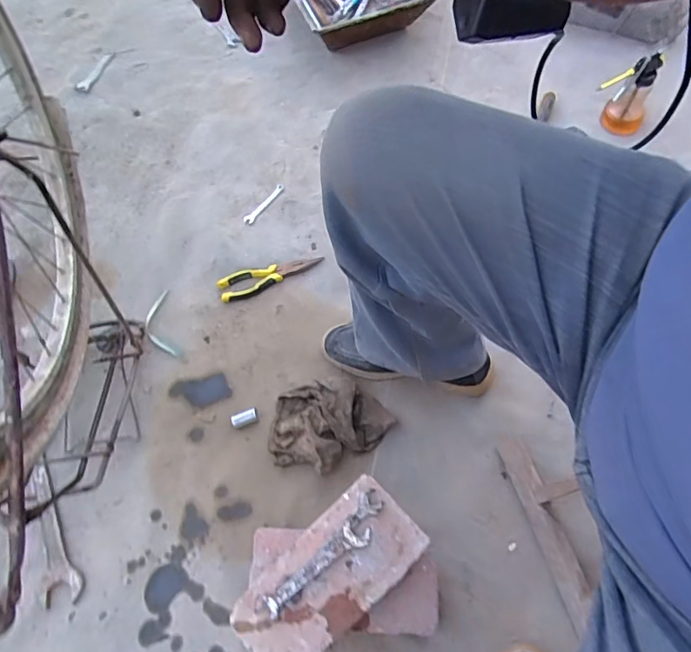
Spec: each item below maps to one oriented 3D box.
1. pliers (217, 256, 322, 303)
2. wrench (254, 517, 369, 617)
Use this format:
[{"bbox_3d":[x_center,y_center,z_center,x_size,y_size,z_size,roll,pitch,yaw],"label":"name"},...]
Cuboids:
[{"bbox_3d":[-0.134,-0.091,0.892,0.182,0.017,0.051,-15,64,-6],"label":"pliers"},{"bbox_3d":[-0.036,0.279,0.576,0.146,0.011,0.032,-36,68,-16],"label":"wrench"}]

